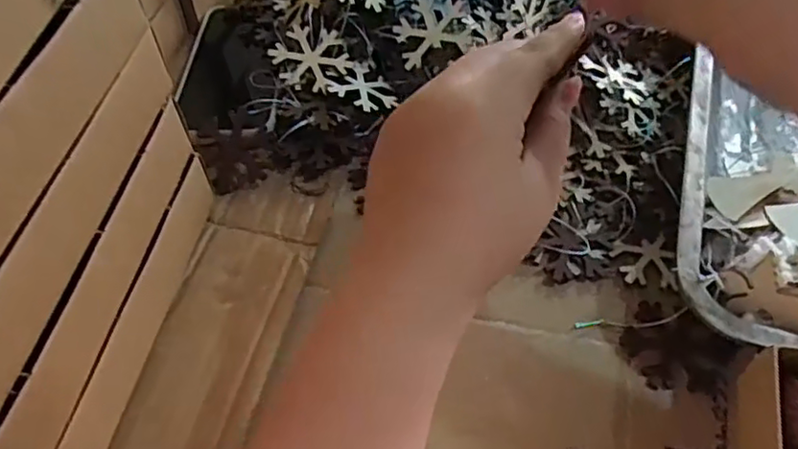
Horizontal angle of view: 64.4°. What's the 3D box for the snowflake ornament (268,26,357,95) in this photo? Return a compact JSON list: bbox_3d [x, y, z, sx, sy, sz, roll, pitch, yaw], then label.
[{"bbox_3d":[-0.060,-0.115,0.438,0.047,0.007,0.051,4,71,-10],"label":"snowflake ornament"}]

